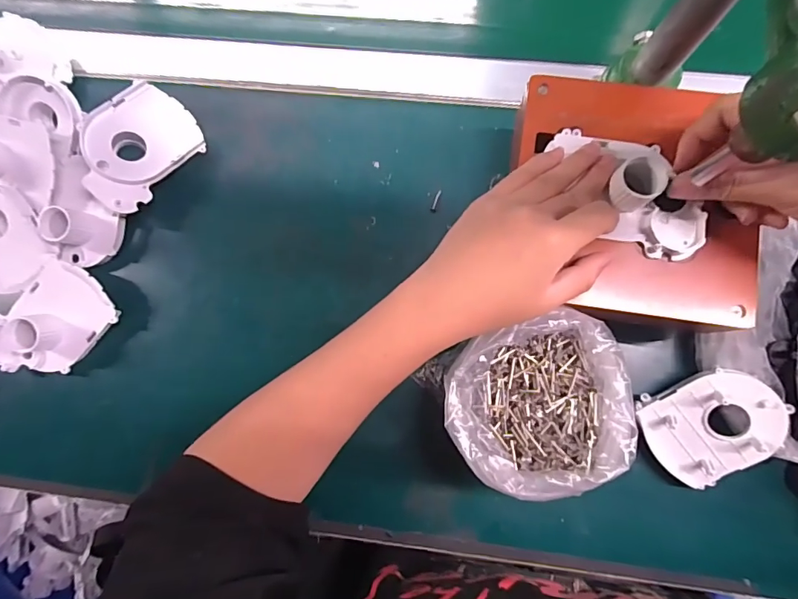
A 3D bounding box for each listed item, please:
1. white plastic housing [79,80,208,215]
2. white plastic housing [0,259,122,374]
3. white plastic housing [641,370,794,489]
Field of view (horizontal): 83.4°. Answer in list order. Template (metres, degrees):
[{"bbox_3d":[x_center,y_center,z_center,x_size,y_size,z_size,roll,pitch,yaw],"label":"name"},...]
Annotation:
[{"bbox_3d":[-0.211,-0.122,0.360,0.069,0.014,0.100,36,70,-21],"label":"white plastic housing"},{"bbox_3d":[-0.276,0.021,0.353,0.100,0.041,0.065,-44,83,-1],"label":"white plastic housing"},{"bbox_3d":[0.212,0.084,0.306,0.082,0.012,0.066,-46,75,22],"label":"white plastic housing"}]

